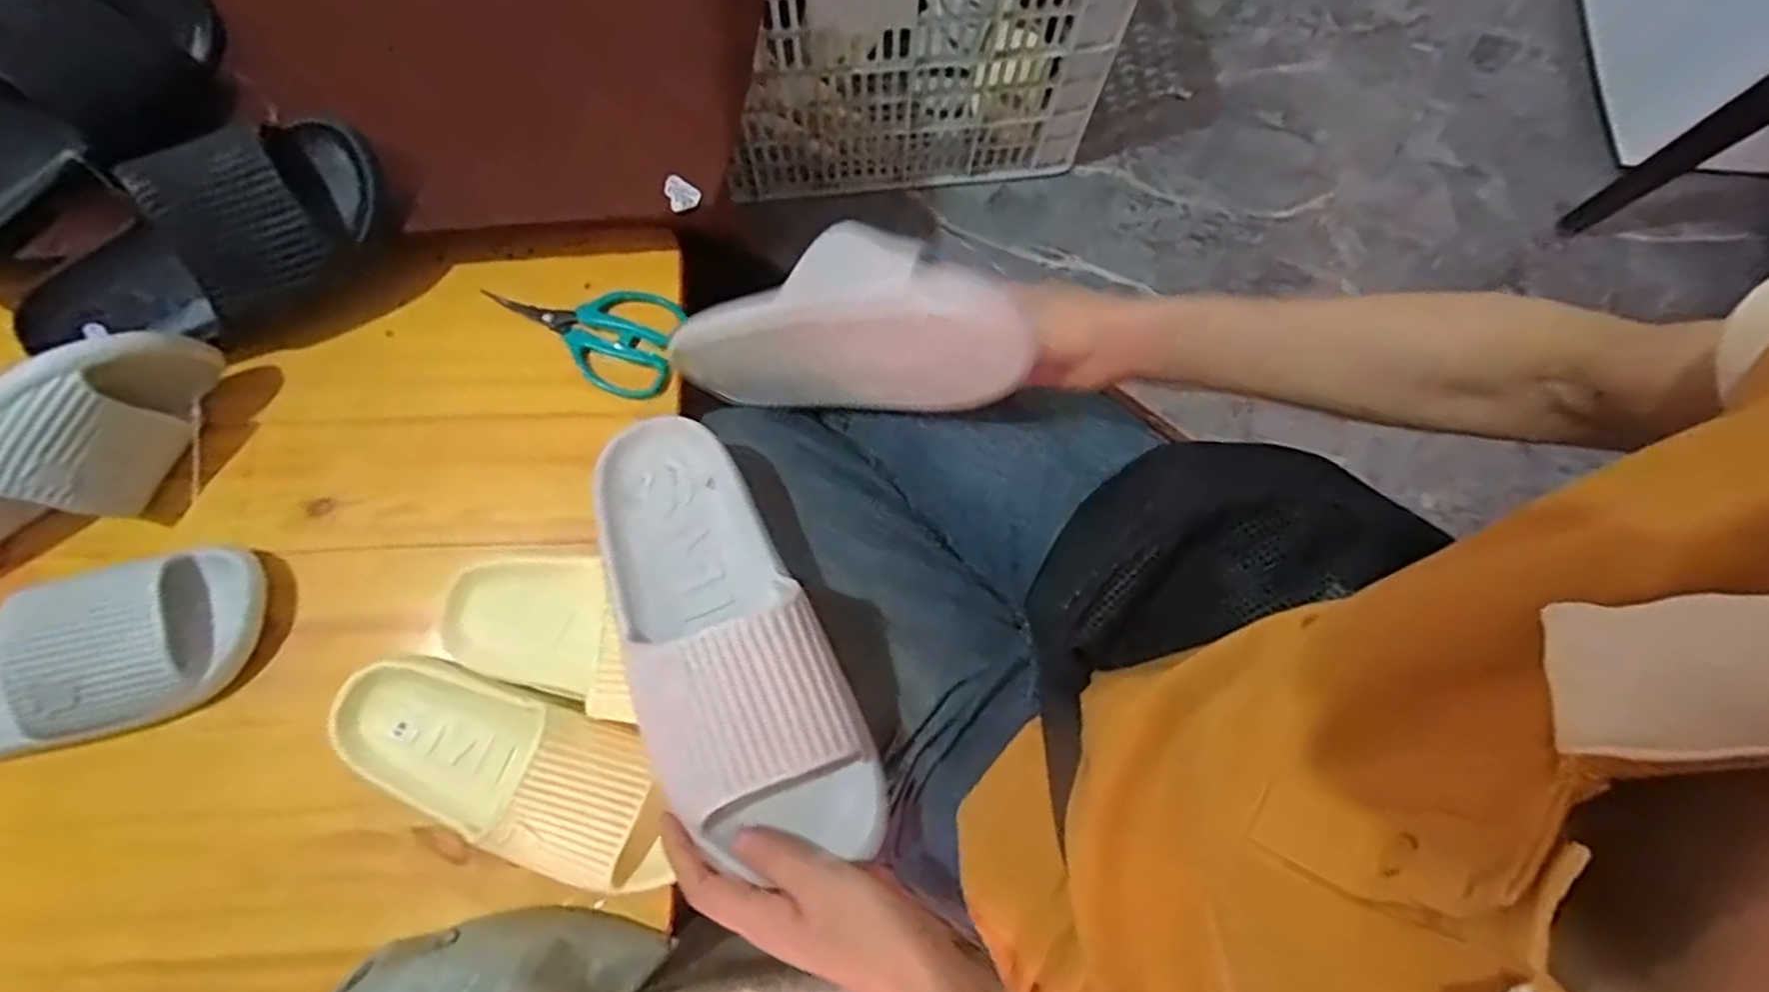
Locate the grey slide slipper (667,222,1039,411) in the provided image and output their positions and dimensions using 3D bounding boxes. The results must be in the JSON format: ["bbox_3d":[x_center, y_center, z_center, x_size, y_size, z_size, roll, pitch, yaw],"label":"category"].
[{"bbox_3d":[-0.036,-0.111,0.526,0.274,0.102,0.084,-2,73,38],"label":"grey slide slipper"}]

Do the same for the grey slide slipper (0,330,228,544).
[{"bbox_3d":[-0.558,-0.009,0.513,0.254,0.084,0.063,-38,80,-9],"label":"grey slide slipper"}]

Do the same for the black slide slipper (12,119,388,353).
[{"bbox_3d":[-0.490,-0.171,0.547,0.283,0.090,0.105,-18,77,-5],"label":"black slide slipper"}]

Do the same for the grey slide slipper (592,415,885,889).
[{"bbox_3d":[-0.099,0.075,0.449,0.108,0.088,0.270,-28,61,-7],"label":"grey slide slipper"}]

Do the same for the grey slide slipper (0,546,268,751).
[{"bbox_3d":[-0.549,0.114,0.514,0.254,0.078,0.103,-20,78,-5],"label":"grey slide slipper"}]

